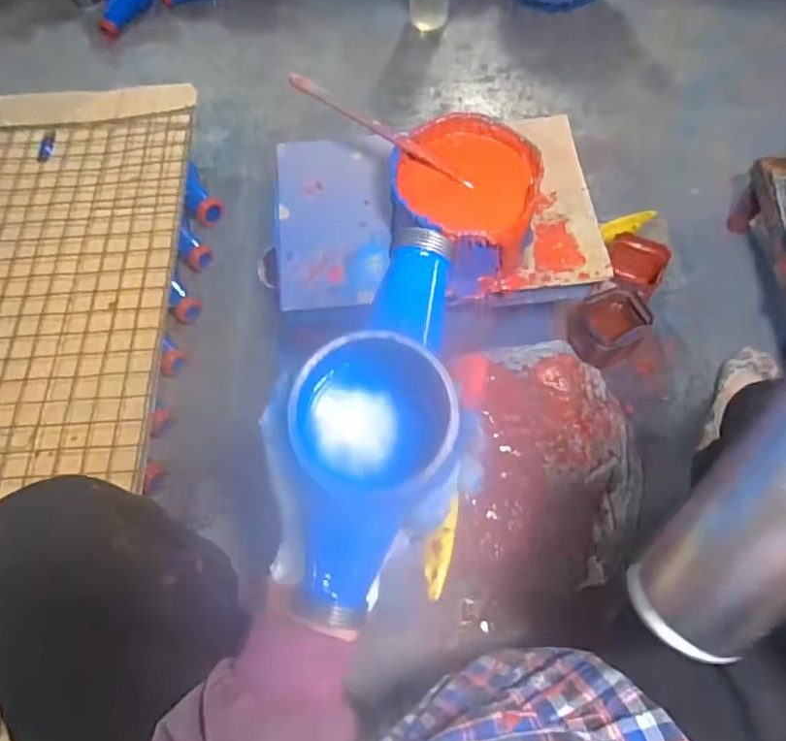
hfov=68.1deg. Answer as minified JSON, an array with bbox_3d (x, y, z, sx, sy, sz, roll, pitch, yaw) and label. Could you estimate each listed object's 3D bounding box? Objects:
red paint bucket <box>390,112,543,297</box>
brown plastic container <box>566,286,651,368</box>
[{"bbox_3d":[0.083,-0.193,0.670,0.174,0.094,0.163,40,73,18],"label":"red paint bucket"},{"bbox_3d":[0.323,-0.065,0.871,0.092,0.088,0.089,-1,65,2],"label":"brown plastic container"}]

